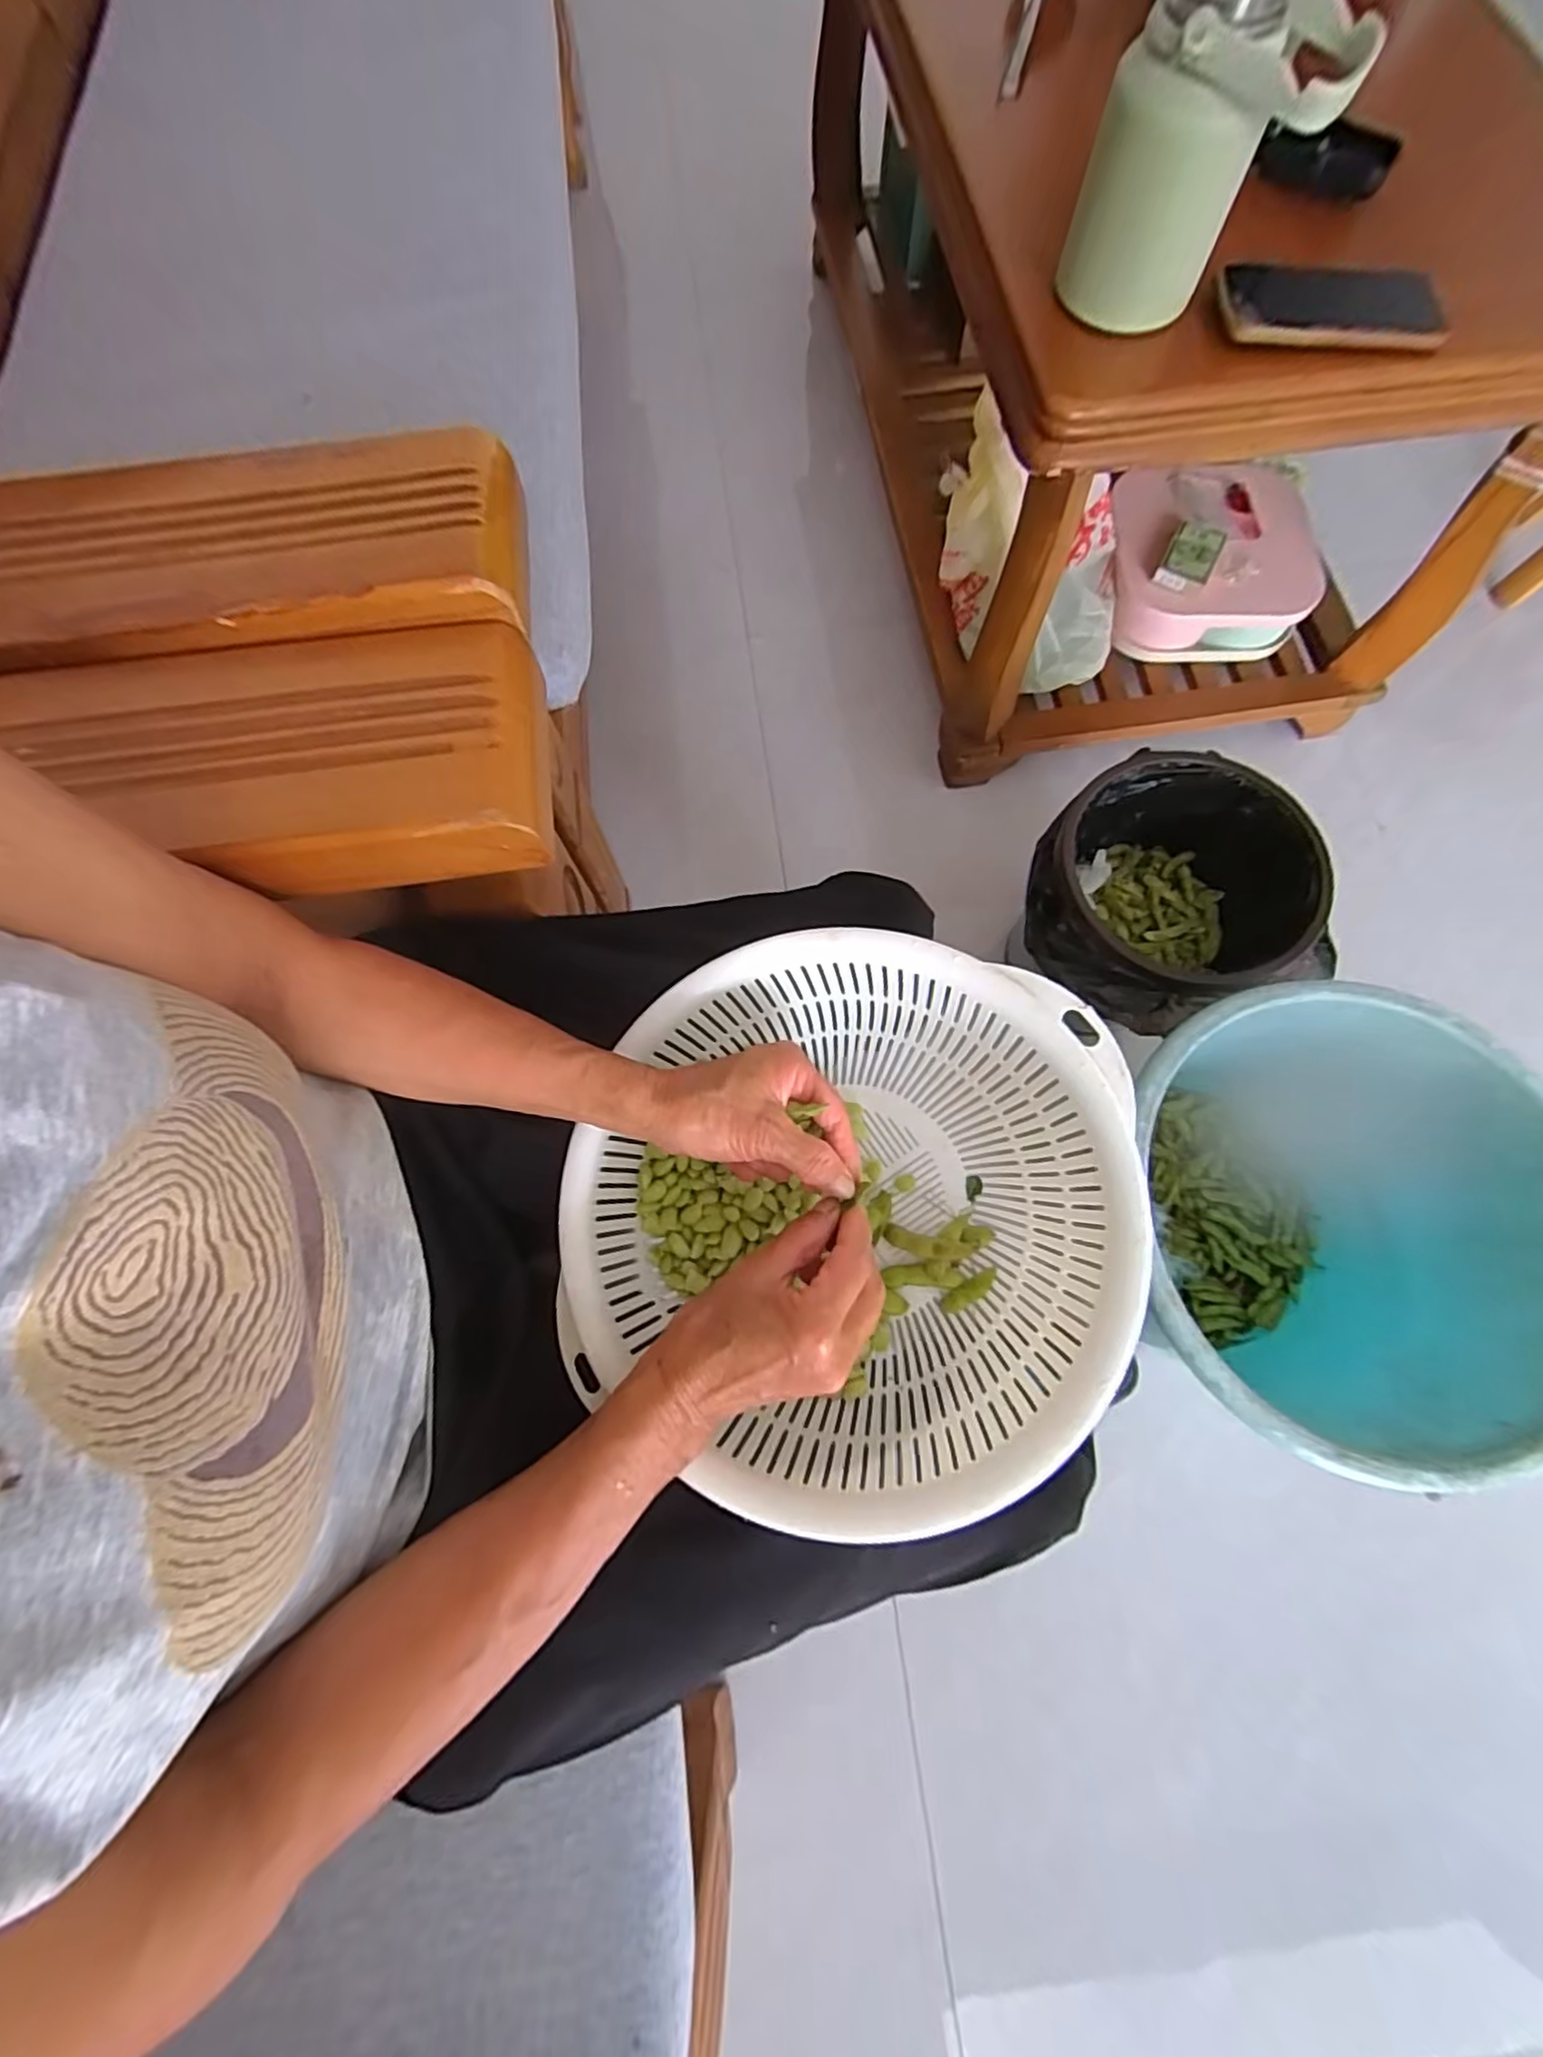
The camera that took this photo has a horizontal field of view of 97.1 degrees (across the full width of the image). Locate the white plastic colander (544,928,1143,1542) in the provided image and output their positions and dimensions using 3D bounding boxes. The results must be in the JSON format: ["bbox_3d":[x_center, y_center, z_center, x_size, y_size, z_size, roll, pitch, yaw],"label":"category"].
[{"bbox_3d":[0.032,0.091,0.343,0.246,0.109,0.257,0,74,1],"label":"white plastic colander"}]

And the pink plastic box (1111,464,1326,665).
[{"bbox_3d":[0.538,-0.593,0.856,0.237,0.089,0.247,3,74,2],"label":"pink plastic box"}]

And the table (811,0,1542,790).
[{"bbox_3d":[0.397,-0.893,0.838,0.524,0.438,1.173,-11,74,-2],"label":"table"}]

